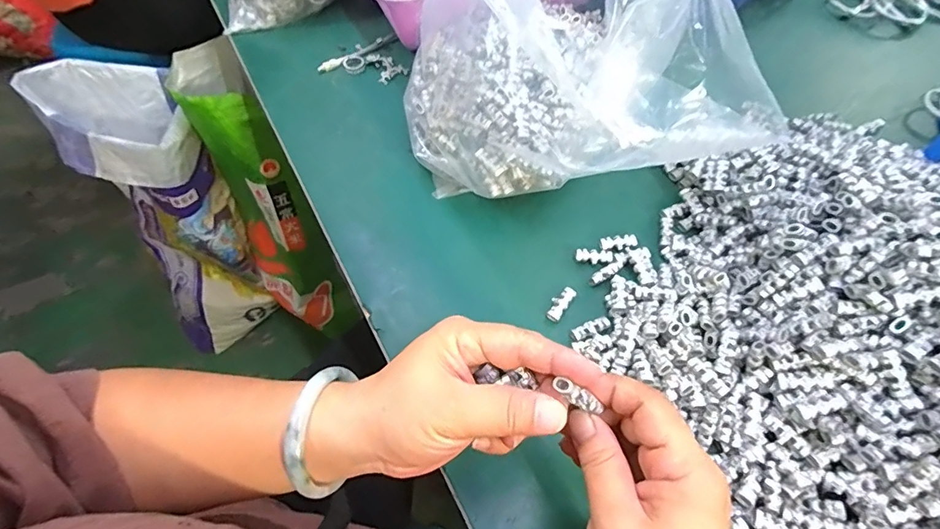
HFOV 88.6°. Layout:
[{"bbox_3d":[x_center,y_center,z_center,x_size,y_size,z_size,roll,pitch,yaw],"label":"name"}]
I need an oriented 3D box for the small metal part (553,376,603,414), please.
[{"bbox_3d":[0.053,0.065,0.233,0.028,0.009,0.008,34,58,-23],"label":"small metal part"}]

